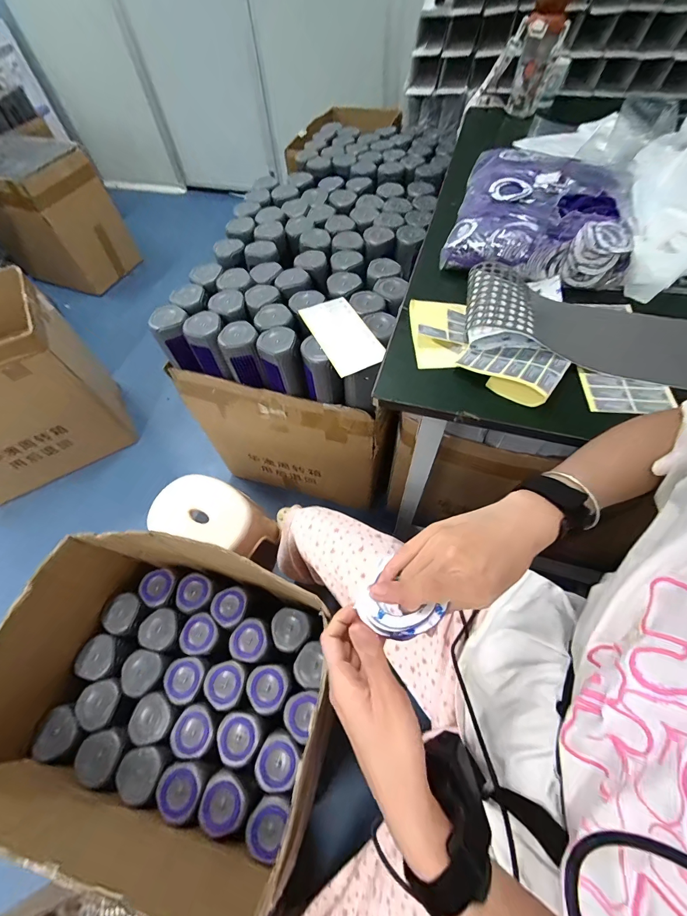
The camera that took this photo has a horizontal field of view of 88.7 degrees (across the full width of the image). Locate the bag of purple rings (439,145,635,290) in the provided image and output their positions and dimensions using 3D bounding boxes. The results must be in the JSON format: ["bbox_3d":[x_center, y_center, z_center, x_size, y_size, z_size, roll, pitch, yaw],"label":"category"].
[{"bbox_3d":[0.338,-0.435,0.610,0.264,0.065,0.316,16,61,11],"label":"bag of purple rings"}]

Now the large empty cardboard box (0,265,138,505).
[{"bbox_3d":[-1.111,-0.209,1.162,0.531,0.516,0.379,-31,63,-15],"label":"large empty cardboard box"}]

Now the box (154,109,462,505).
[{"bbox_3d":[-0.039,-0.503,1.179,0.492,0.561,1.095,13,60,10],"label":"box"}]

